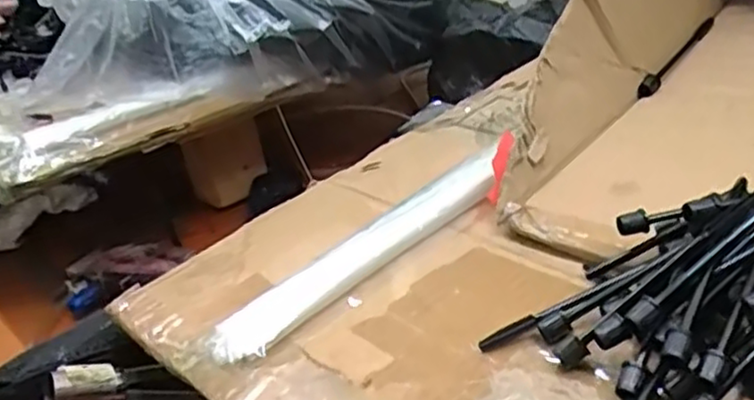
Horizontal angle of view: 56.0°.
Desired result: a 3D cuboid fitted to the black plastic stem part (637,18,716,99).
[{"bbox_3d":[0.201,-0.096,0.470,0.009,0.009,0.101,20,50,42],"label":"black plastic stem part"}]

